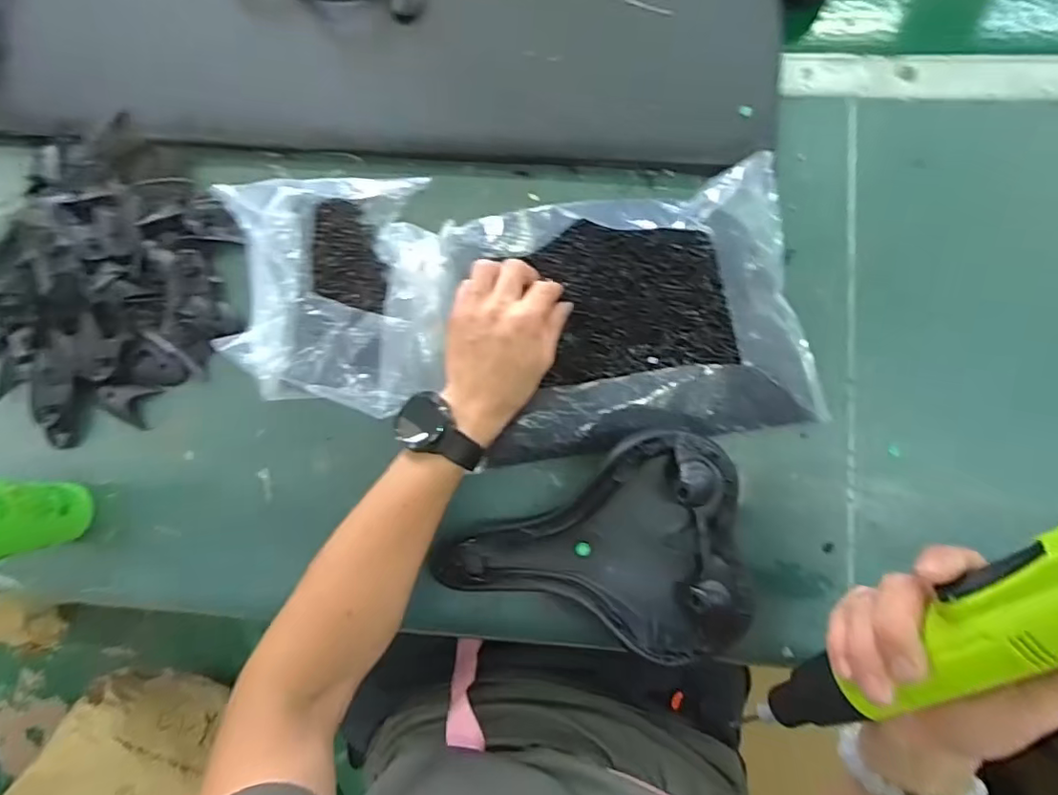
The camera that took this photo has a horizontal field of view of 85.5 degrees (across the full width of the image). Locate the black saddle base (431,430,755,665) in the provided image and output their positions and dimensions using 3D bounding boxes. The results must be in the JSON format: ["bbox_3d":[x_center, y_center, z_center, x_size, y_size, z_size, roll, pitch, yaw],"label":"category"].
[{"bbox_3d":[0.058,0.121,0.467,0.222,0.069,0.168,-6,84,3],"label":"black saddle base"}]

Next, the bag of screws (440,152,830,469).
[{"bbox_3d":[0.083,-0.069,0.489,0.286,0.047,0.217,-9,82,4],"label":"bag of screws"}]

